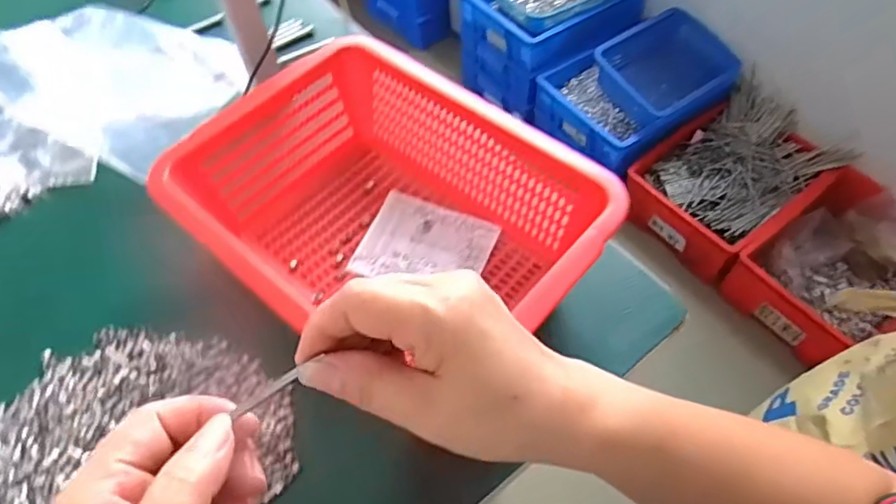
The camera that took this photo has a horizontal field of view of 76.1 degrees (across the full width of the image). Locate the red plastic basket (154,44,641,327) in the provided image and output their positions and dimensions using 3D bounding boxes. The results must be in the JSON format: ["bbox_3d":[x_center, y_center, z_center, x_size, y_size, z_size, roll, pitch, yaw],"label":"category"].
[{"bbox_3d":[-0.051,-0.024,0.455,0.310,0.097,0.232,36,64,23],"label":"red plastic basket"}]

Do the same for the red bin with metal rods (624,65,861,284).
[{"bbox_3d":[0.706,-0.198,1.407,0.495,0.147,0.325,-35,62,-20],"label":"red bin with metal rods"}]

